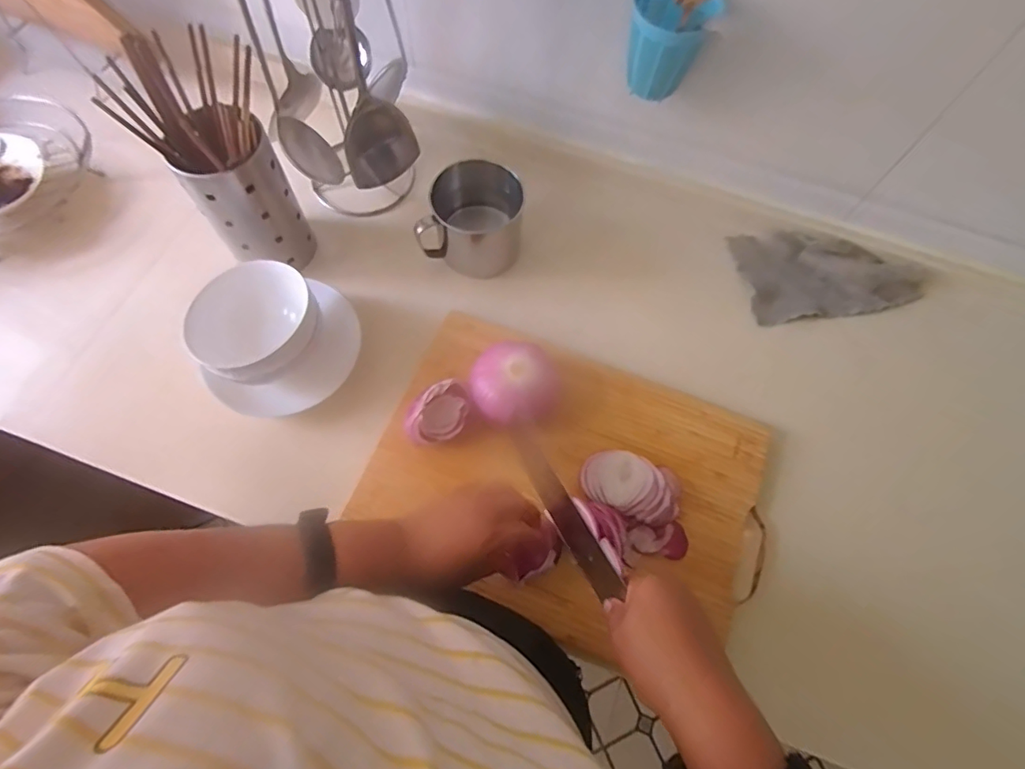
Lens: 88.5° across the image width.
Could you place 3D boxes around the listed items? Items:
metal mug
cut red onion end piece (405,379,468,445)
[{"bbox_3d":[-0.045,-0.201,0.661,0.128,0.115,0.095,11,69,3],"label":"metal mug"},{"bbox_3d":[-0.076,0.034,0.553,0.046,0.044,0.071,41,71,13],"label":"cut red onion end piece"}]

